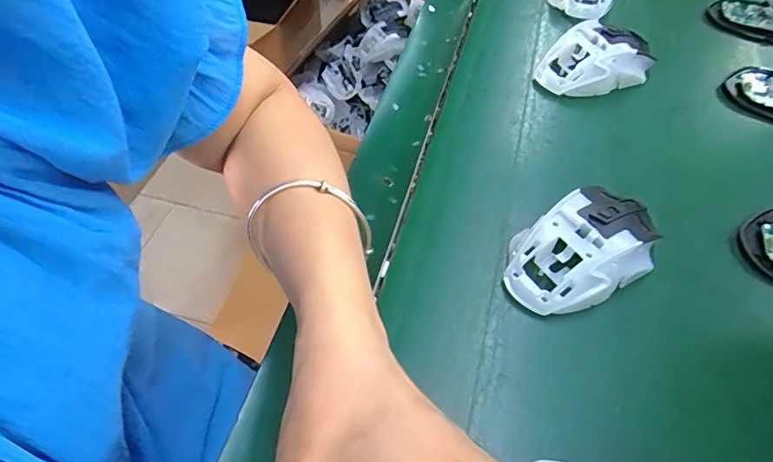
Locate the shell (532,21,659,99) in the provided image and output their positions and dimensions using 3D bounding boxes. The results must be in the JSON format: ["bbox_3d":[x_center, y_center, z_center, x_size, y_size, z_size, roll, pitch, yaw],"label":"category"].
[{"bbox_3d":[0.192,-0.159,0.446,0.105,0.034,0.065,-18,58,-12],"label":"shell"}]

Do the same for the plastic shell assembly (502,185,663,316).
[{"bbox_3d":[0.129,0.011,0.320,0.109,0.039,0.066,-23,59,-15],"label":"plastic shell assembly"}]

